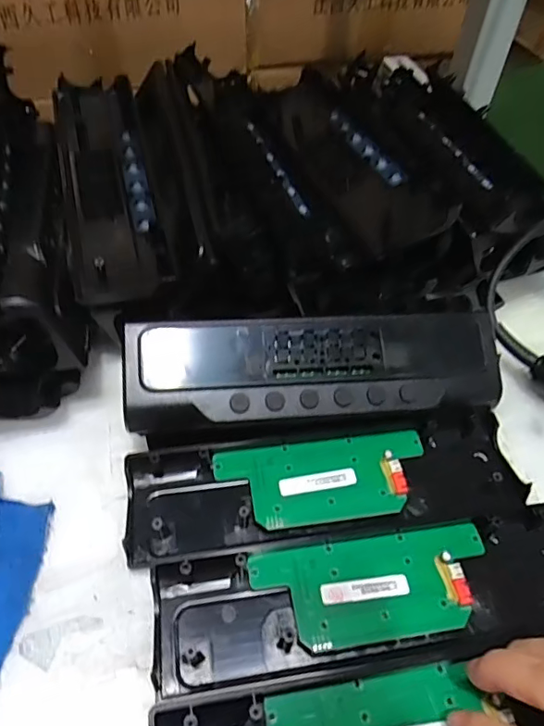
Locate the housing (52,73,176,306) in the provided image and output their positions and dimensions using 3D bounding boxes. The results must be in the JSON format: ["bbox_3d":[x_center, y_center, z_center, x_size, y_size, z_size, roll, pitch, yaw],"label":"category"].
[{"bbox_3d":[-0.131,-0.145,0.413,0.070,0.045,0.251,-12,53,-11],"label":"housing"}]

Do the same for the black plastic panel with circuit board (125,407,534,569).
[{"bbox_3d":[0.035,0.071,0.328,0.245,0.021,0.066,-7,52,-7],"label":"black plastic panel with circuit board"}]

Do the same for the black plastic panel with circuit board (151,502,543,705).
[{"bbox_3d":[0.060,0.128,0.291,0.244,0.014,0.070,-7,52,-7],"label":"black plastic panel with circuit board"}]

